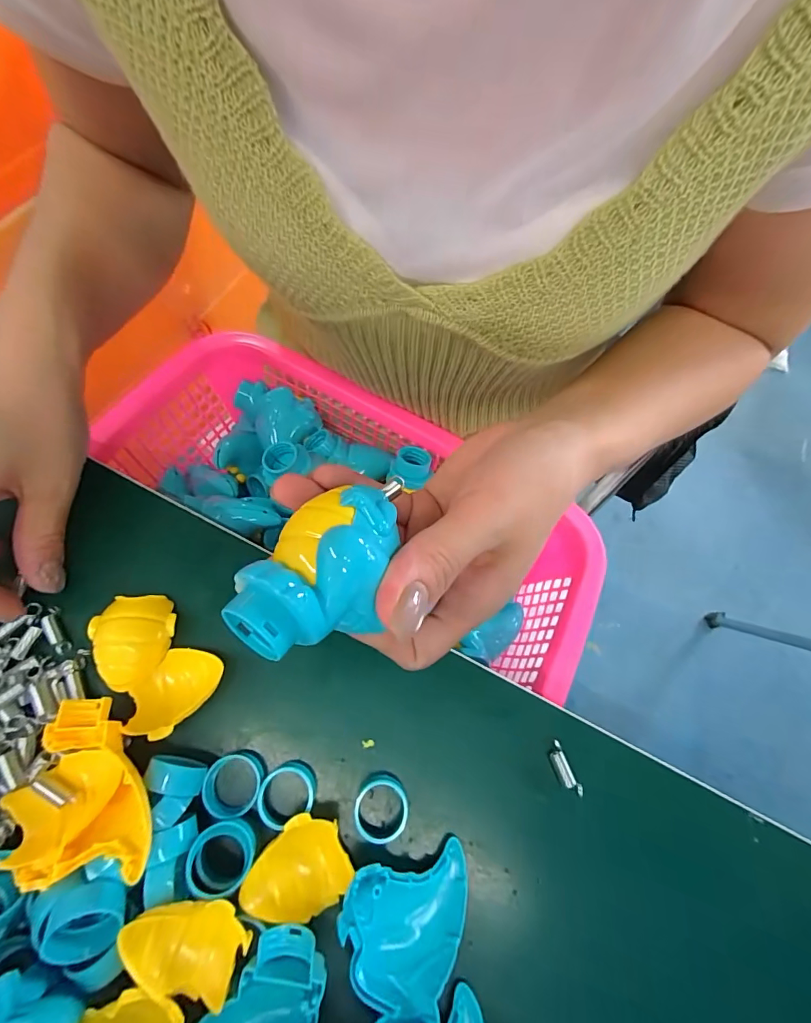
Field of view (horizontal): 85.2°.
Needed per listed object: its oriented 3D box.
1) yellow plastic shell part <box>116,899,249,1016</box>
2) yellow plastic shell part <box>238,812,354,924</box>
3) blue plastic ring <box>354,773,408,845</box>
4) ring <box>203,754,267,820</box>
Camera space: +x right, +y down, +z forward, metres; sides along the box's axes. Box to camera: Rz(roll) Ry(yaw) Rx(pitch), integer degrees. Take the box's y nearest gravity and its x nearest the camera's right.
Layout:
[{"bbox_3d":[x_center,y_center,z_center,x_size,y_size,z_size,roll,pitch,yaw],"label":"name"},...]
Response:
[{"bbox_3d":[-0.084,0.168,0.169,0.043,0.018,0.030,10,68,4],"label":"yellow plastic shell part"},{"bbox_3d":[-0.045,0.156,0.190,0.036,0.014,0.042,38,73,13],"label":"yellow plastic shell part"},{"bbox_3d":[-0.011,0.138,0.206,0.024,0.013,0.025,0,68,-1],"label":"blue plastic ring"},{"bbox_3d":[-0.079,0.126,0.204,0.024,0.012,0.024,0,68,-1],"label":"ring"}]

